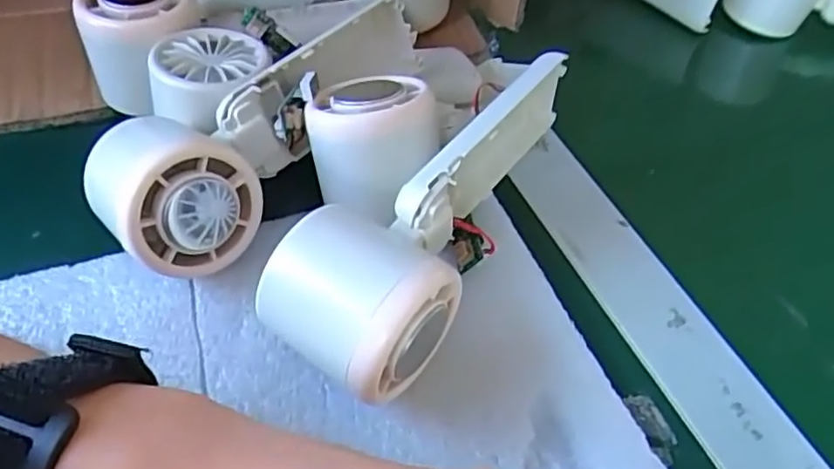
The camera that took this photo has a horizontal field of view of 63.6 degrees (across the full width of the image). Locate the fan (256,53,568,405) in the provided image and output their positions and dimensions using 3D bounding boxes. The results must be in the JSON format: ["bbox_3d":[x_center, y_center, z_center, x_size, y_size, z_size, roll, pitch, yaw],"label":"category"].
[{"bbox_3d":[-0.002,-0.012,0.273,0.070,0.064,0.158,24,50,16],"label":"fan"}]

